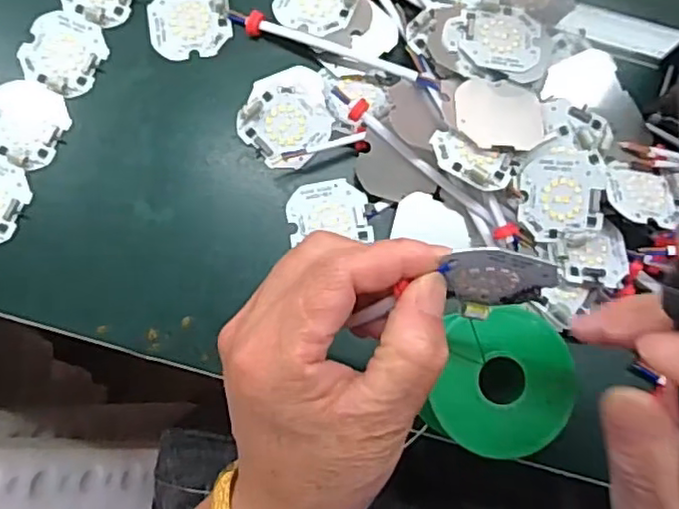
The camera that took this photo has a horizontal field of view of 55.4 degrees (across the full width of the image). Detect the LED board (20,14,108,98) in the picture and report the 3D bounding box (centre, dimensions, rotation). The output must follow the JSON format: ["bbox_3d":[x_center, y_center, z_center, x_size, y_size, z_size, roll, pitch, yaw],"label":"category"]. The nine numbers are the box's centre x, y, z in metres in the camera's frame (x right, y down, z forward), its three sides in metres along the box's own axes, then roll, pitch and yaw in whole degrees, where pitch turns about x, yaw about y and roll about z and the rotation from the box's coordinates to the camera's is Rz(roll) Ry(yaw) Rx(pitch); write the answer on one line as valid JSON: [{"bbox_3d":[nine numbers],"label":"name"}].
[{"bbox_3d":[-0.162,-0.119,0.379,0.046,0.004,0.045,23,81,2],"label":"LED board"}]

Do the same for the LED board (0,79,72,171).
[{"bbox_3d":[-0.182,-0.076,0.373,0.047,0.004,0.047,24,81,2],"label":"LED board"}]

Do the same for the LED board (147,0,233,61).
[{"bbox_3d":[-0.090,-0.141,0.386,0.047,0.004,0.047,-9,82,-3],"label":"LED board"}]

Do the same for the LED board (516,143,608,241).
[{"bbox_3d":[0.122,-0.035,0.356,0.047,0.005,0.051,-2,91,-2],"label":"LED board"}]

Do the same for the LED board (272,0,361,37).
[{"bbox_3d":[-0.013,-0.152,0.386,0.047,0.008,0.046,23,81,2],"label":"LED board"}]

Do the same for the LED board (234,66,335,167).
[{"bbox_3d":[-0.029,-0.082,0.378,0.048,0.007,0.057,34,82,3],"label":"LED board"}]

